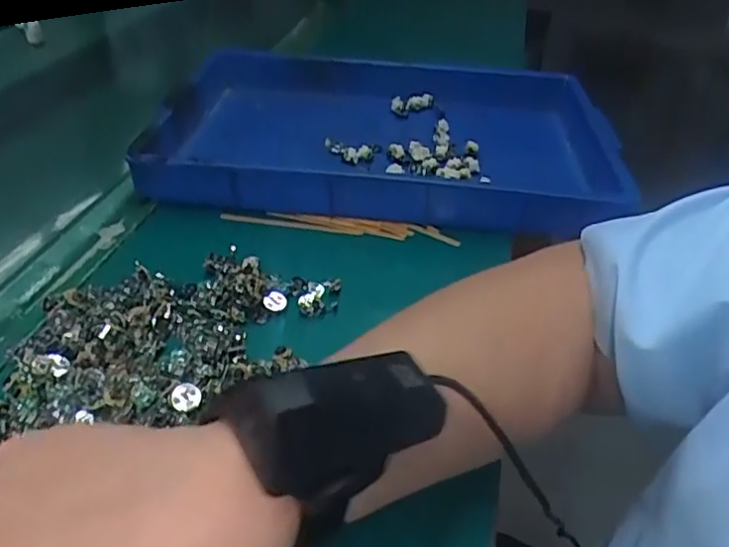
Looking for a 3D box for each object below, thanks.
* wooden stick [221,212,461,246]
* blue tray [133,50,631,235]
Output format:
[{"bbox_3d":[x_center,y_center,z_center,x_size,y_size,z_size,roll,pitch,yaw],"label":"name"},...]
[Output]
[{"bbox_3d":[-0.021,-0.041,0.523,0.194,0.009,0.016,6,36,5],"label":"wooden stick"},{"bbox_3d":[0.018,-0.144,0.619,0.397,0.067,0.286,5,36,4],"label":"blue tray"}]

